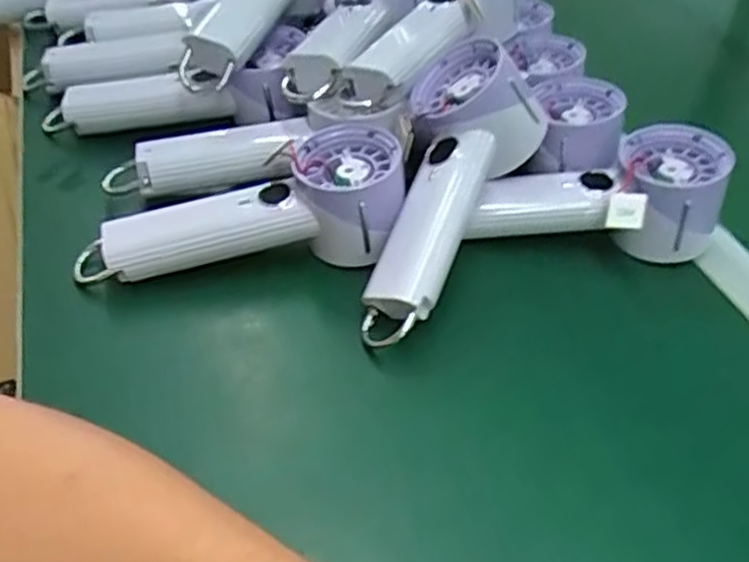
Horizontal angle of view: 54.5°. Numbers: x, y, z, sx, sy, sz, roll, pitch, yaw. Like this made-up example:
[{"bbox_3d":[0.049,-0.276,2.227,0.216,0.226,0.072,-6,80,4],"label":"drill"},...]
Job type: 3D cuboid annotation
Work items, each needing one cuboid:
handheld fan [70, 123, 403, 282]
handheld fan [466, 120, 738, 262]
[{"bbox_3d":[-0.075,-0.032,0.423,0.192,0.061,0.059,-16,46,-2],"label":"handheld fan"},{"bbox_3d":[0.131,-0.045,0.434,0.150,0.061,0.069,-9,45,-12],"label":"handheld fan"}]

